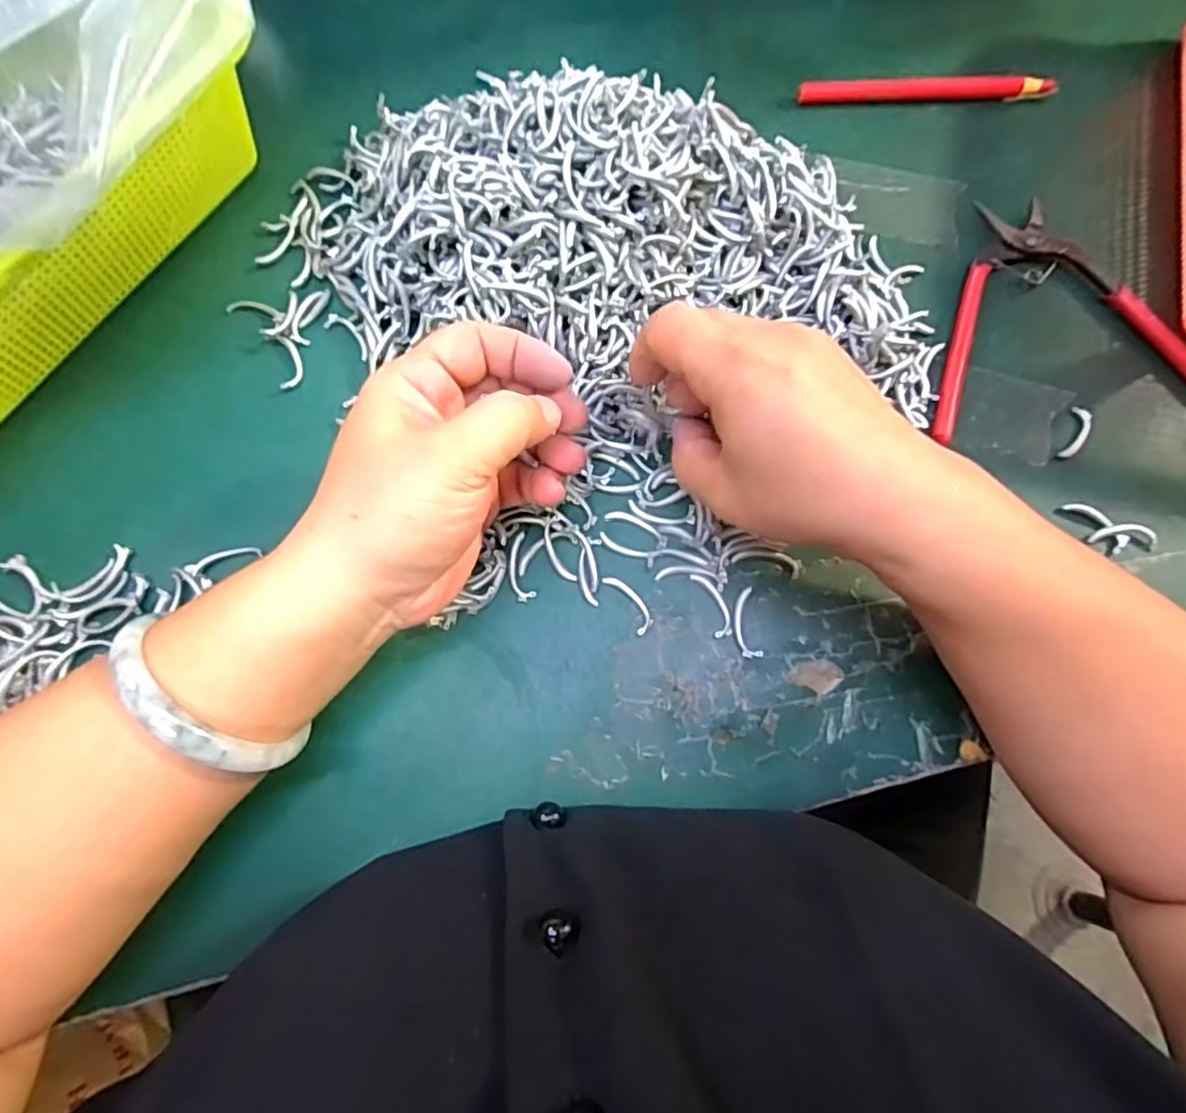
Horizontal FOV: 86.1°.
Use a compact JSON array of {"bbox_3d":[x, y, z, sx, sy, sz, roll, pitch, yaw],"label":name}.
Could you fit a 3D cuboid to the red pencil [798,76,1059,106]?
[{"bbox_3d":[0.183,-0.257,0.349,0.138,0.008,0.012,-1,75,-1],"label":"red pencil"}]

